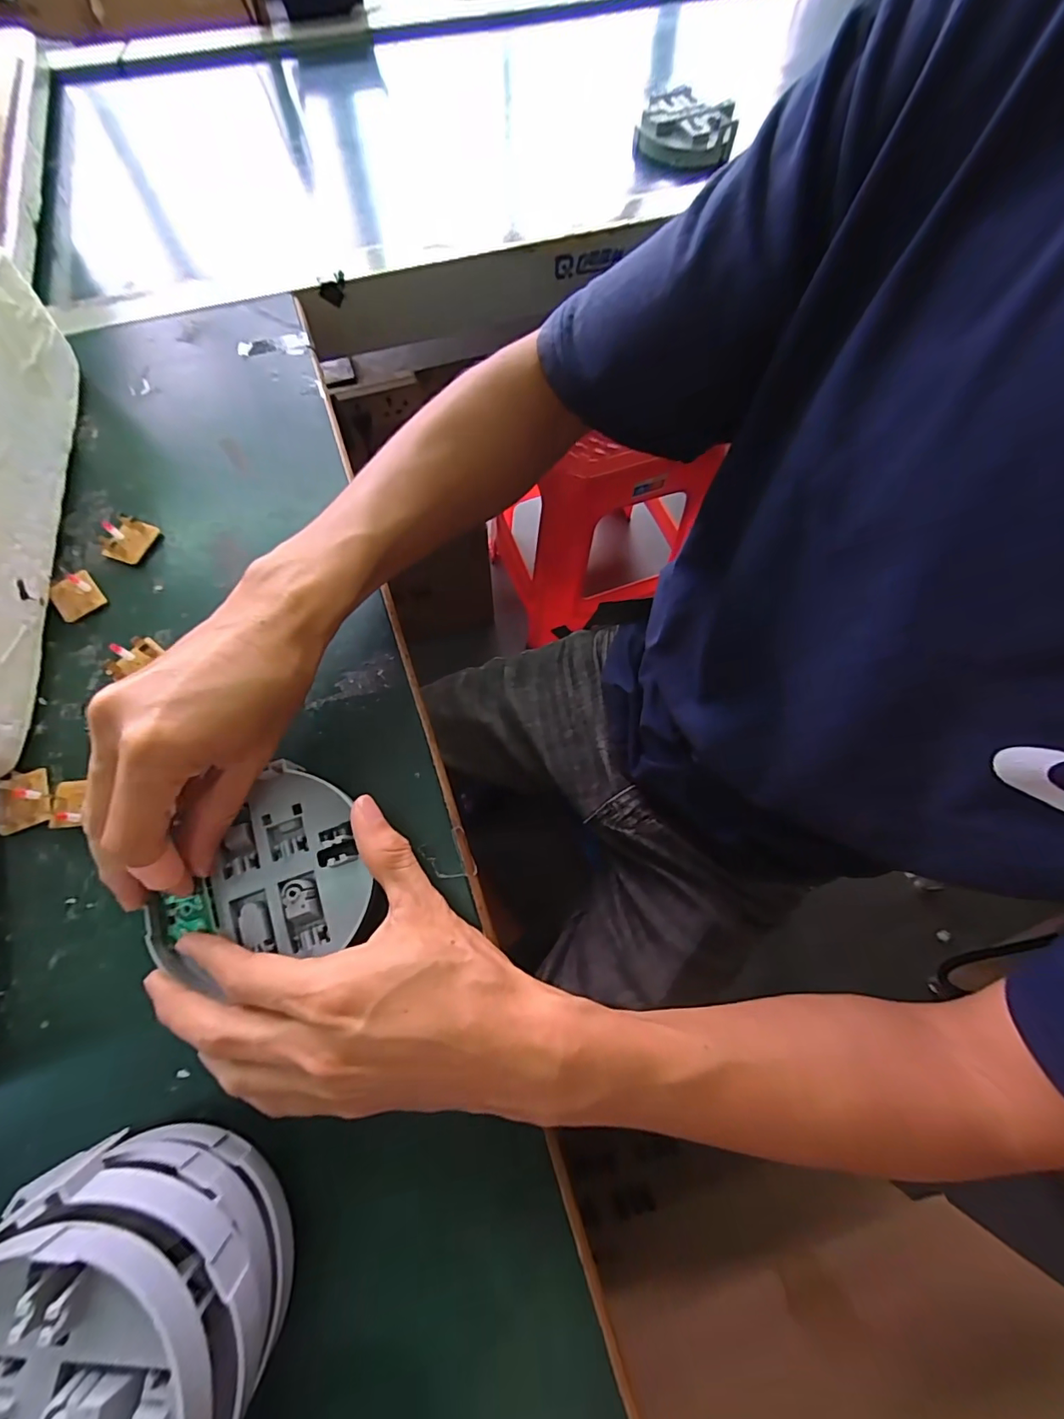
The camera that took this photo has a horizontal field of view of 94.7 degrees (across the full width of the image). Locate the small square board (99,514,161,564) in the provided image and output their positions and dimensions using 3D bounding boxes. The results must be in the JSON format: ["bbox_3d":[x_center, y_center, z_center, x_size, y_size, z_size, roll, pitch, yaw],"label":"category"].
[{"bbox_3d":[-0.263,-0.112,0.317,0.026,0.012,0.031,18,70,5],"label":"small square board"}]

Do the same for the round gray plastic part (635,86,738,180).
[{"bbox_3d":[0.157,-0.591,0.502,0.096,0.039,0.072,13,70,3],"label":"round gray plastic part"}]

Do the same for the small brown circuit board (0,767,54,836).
[{"bbox_3d":[-0.271,0.048,0.260,0.026,0.005,0.030,-20,80,-18],"label":"small brown circuit board"}]

